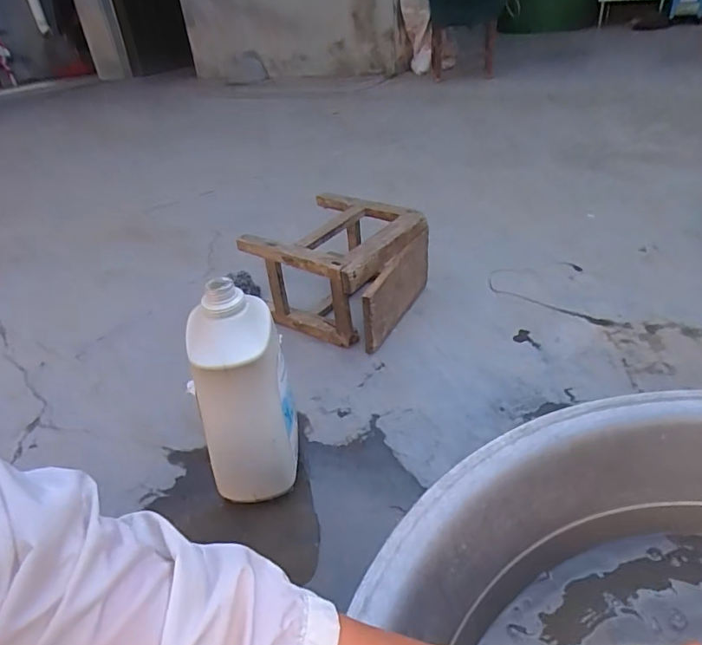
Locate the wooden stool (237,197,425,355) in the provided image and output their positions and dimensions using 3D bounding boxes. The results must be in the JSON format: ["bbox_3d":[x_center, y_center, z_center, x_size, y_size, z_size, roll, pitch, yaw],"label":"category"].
[{"bbox_3d":[-0.016,-0.112,1.113,0.300,0.239,0.298,16,39,29],"label":"wooden stool"}]

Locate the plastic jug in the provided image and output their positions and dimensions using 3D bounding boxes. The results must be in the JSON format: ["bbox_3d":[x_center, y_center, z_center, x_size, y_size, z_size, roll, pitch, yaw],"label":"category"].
[{"bbox_3d":[-0.147,0.107,0.697,0.126,0.311,0.102,-12,34,-10],"label":"plastic jug"}]

